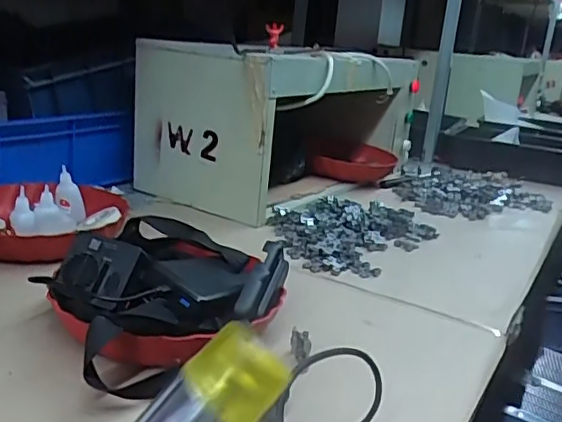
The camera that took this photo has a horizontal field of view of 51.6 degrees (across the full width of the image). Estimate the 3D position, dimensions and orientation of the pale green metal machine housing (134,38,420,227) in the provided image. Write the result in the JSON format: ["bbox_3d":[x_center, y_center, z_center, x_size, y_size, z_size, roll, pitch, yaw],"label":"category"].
[{"bbox_3d":[0.039,-0.213,1.315,0.321,0.281,0.716,17,21,34],"label":"pale green metal machine housing"}]

